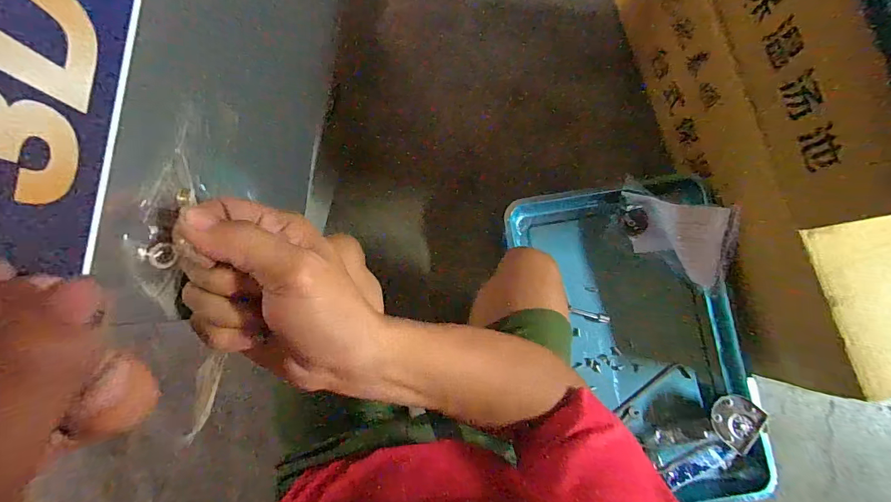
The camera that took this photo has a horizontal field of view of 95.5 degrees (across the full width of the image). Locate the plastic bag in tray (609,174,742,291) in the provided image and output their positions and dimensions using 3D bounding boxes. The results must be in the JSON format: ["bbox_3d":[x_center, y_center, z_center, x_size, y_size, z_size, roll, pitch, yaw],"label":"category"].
[{"bbox_3d":[0.420,-0.039,0.752,0.235,0.101,0.118,32,85,4],"label":"plastic bag in tray"}]

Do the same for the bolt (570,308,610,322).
[{"bbox_3d":[0.276,0.124,0.775,0.072,0.013,0.016,14,84,16],"label":"bolt"}]

